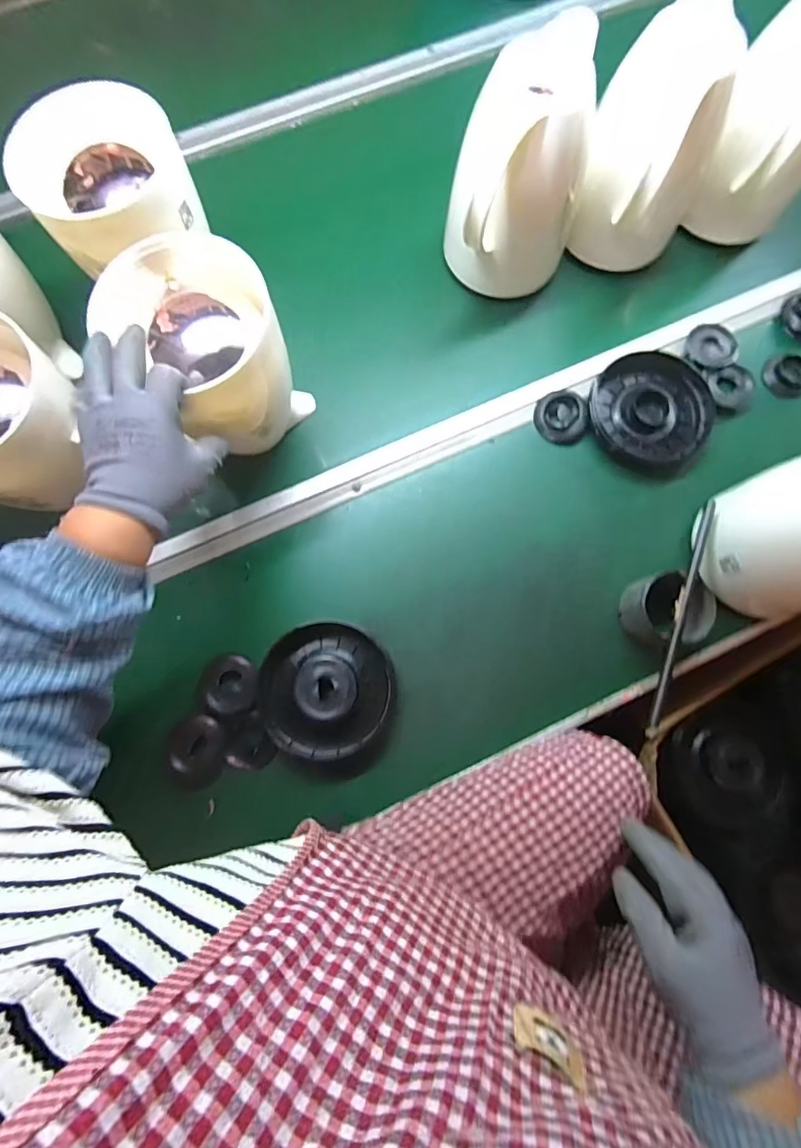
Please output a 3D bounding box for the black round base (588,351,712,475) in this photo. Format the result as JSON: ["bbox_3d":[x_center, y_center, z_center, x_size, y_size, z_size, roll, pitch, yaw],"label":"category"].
[{"bbox_3d":[0.293,-0.189,0.571,0.140,0.019,0.135,0,79,1],"label":"black round base"}]

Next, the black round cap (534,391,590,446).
[{"bbox_3d":[0.188,-0.184,0.574,0.058,0.014,0.062,0,79,1],"label":"black round cap"}]

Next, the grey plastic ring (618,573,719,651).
[{"bbox_3d":[0.280,0.037,0.512,0.081,0.050,0.075,0,79,1],"label":"grey plastic ring"}]

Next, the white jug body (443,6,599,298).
[{"bbox_3d":[0.125,-0.417,0.532,0.139,0.195,0.124,-10,79,-1],"label":"white jug body"}]

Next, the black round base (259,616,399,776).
[{"bbox_3d":[-0.076,0.123,0.506,0.137,0.030,0.142,0,79,1],"label":"black round base"}]

